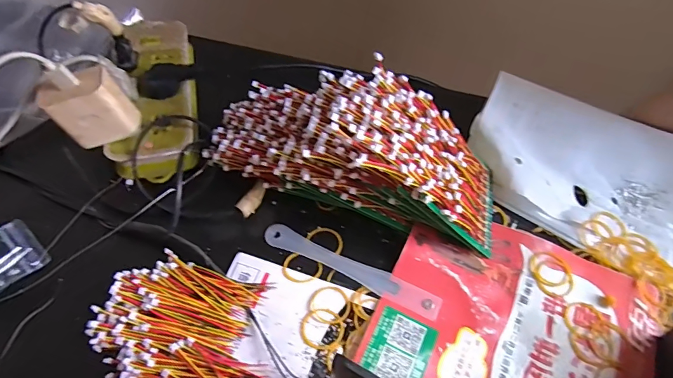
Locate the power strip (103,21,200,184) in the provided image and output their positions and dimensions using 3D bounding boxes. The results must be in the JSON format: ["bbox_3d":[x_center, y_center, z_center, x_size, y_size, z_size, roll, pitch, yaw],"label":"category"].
[{"bbox_3d":[-0.173,-0.096,0.413,0.069,0.031,0.186,-6,58,-7],"label":"power strip"}]

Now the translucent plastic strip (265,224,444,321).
[{"bbox_3d":[0.011,0.066,0.347,0.153,0.005,0.021,22,54,14],"label":"translucent plastic strip"}]

